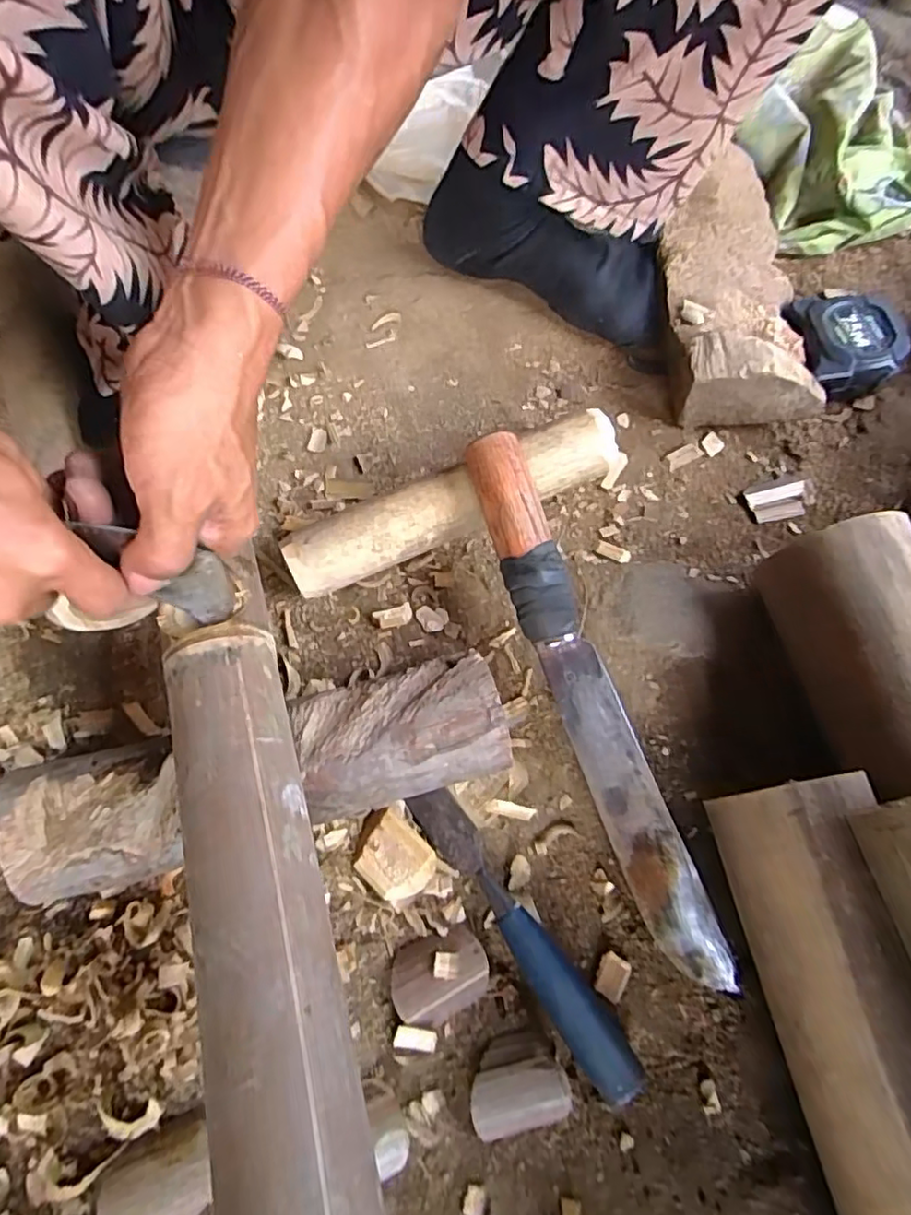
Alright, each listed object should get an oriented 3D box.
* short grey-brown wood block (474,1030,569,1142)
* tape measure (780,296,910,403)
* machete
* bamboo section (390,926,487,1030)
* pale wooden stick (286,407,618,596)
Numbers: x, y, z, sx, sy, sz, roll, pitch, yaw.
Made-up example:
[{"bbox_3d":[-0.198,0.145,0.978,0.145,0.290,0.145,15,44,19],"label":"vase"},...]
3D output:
[{"bbox_3d":[0.032,0.247,0.316,0.049,0.016,0.040,-9,67,-4],"label":"short grey-brown wood block"},{"bbox_3d":[0.307,-0.207,0.488,0.079,0.035,0.089,-4,67,-2],"label":"tape measure"},{"bbox_3d":[0.078,0.053,0.369,0.037,0.029,0.335,-20,83,-9],"label":"machete"},{"bbox_3d":[-0.009,0.204,0.338,0.052,0.010,0.041,-18,68,-8],"label":"bamboo section"},{"bbox_3d":[0.001,-0.072,0.432,0.245,0.052,0.049,-25,69,-10],"label":"pale wooden stick"}]

